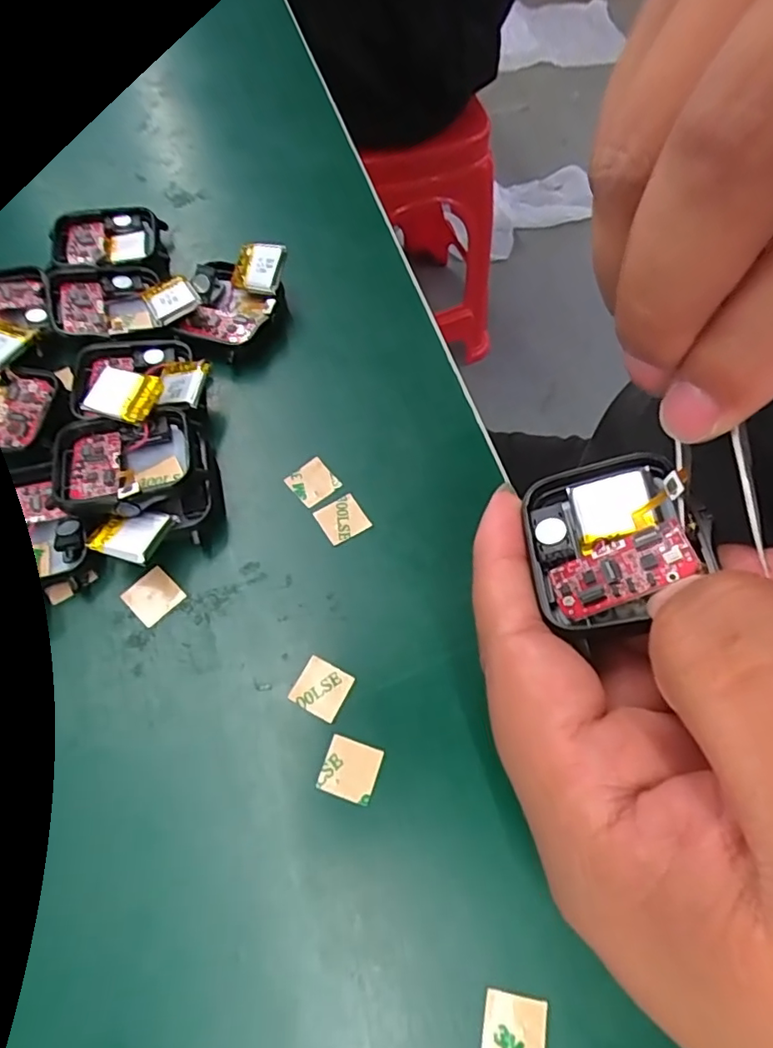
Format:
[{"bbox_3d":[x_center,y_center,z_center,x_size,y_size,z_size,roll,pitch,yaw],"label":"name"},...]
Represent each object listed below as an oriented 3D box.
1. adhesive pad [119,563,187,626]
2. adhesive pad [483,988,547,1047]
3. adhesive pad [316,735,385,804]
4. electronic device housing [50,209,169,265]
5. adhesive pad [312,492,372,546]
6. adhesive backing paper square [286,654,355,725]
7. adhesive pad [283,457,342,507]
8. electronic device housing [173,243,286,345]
[{"bbox_3d":[-0.075,0.023,0.185,0.015,0.004,0.015,39,68,17],"label":"adhesive pad"},{"bbox_3d":[0.031,0.123,0.138,0.015,0.004,0.016,10,63,3],"label":"adhesive pad"},{"bbox_3d":[-0.010,0.070,0.164,0.016,0.004,0.015,17,63,7],"label":"adhesive pad"},{"bbox_3d":[-0.122,-0.121,0.251,0.044,0.013,0.036,1,63,-2],"label":"electronic device housing"},{"bbox_3d":[-0.016,-0.003,0.200,0.015,0.004,0.015,-28,67,-16],"label":"adhesive pad"},{"bbox_3d":[-0.020,0.049,0.174,0.015,0.004,0.015,26,65,11],"label":"adhesive backing paper square"},{"bbox_3d":[-0.026,-0.015,0.208,0.015,0.004,0.015,-37,72,-16],"label":"adhesive pad"},{"bbox_3d":[-0.061,-0.092,0.233,0.037,0.024,0.044,7,63,1],"label":"electronic device housing"}]

